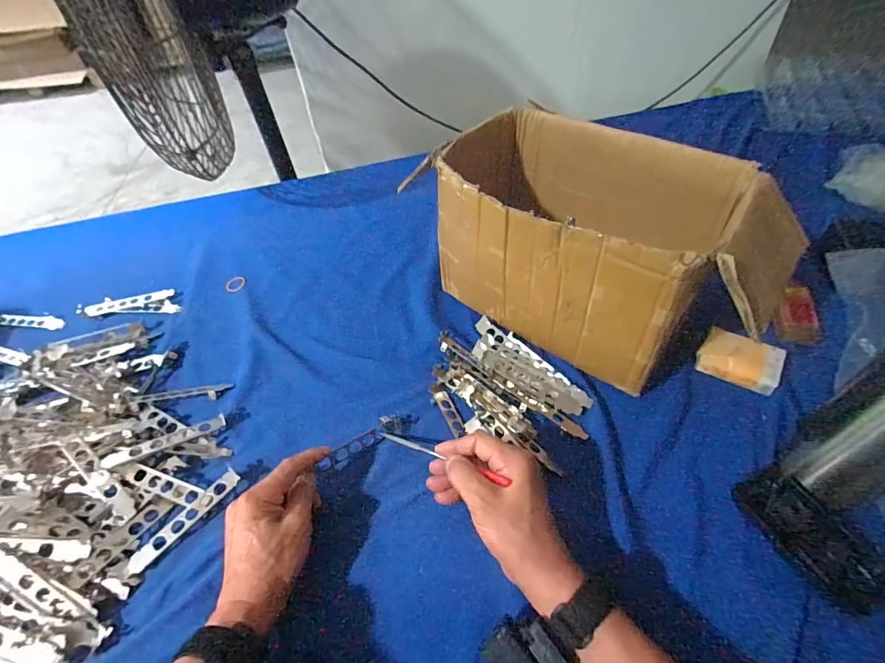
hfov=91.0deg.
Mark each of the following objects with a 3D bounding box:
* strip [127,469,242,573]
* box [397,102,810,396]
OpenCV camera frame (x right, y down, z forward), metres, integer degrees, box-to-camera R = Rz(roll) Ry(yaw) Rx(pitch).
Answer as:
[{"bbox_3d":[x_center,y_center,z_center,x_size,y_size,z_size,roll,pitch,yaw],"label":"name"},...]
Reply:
[{"bbox_3d":[-0.251,0.185,0.427,0.019,0.011,0.113,31,56,28],"label":"strip"},{"bbox_3d":[0.168,-0.104,0.510,0.358,0.180,0.218,29,57,28],"label":"box"}]

